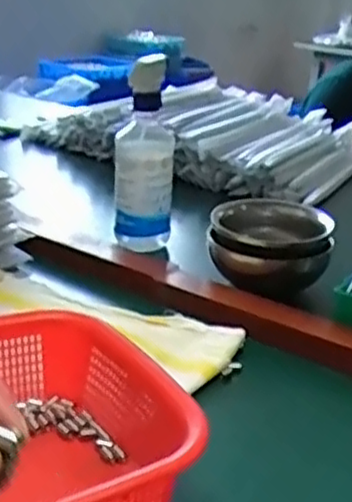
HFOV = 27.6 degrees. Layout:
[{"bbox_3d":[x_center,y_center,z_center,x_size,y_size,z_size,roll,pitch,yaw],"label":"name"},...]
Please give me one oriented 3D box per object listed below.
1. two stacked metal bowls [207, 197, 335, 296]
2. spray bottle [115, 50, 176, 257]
[{"bbox_3d":[0.100,-0.002,0.763,0.124,0.077,0.120,4,22,-1],"label":"two stacked metal bowls"},{"bbox_3d":[-0.038,-0.112,0.828,0.068,0.219,0.060,4,22,-1],"label":"spray bottle"}]

